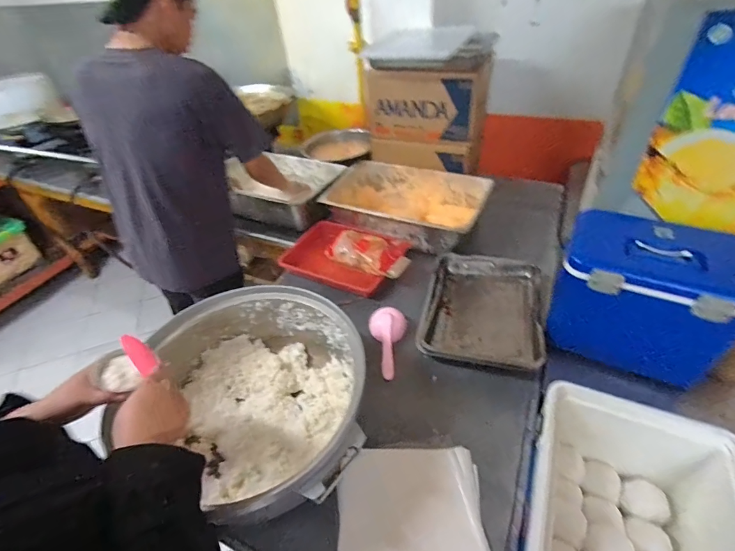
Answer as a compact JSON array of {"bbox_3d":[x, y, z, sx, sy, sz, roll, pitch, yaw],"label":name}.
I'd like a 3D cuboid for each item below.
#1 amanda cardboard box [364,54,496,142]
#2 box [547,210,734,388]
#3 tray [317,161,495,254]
[{"bbox_3d":[0.201,-0.621,1.321,0.399,0.236,0.221,15,46,22],"label":"amanda cardboard box"},{"bbox_3d":[0.586,0.038,0.819,0.297,0.270,0.231,19,47,25],"label":"box"},{"bbox_3d":[0.125,-0.251,1.325,0.525,0.104,0.326,15,46,22],"label":"tray"}]

